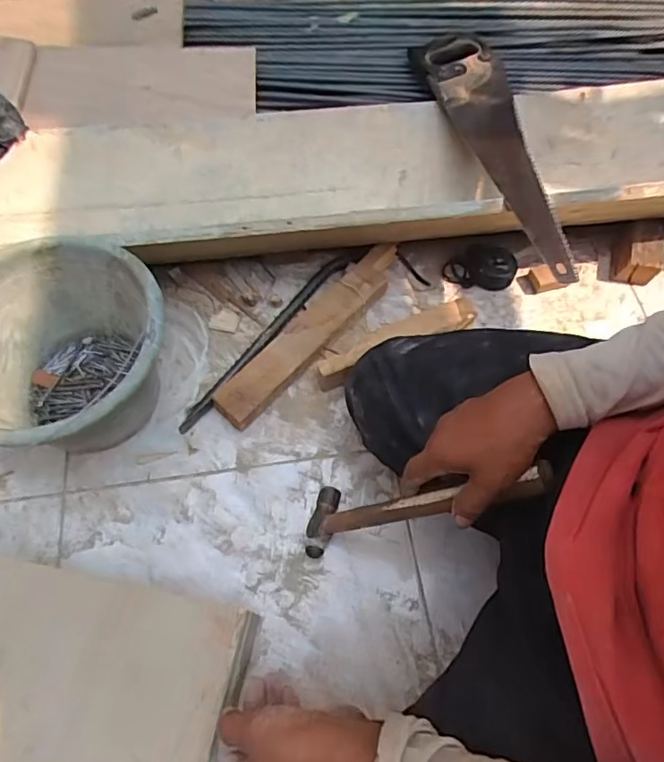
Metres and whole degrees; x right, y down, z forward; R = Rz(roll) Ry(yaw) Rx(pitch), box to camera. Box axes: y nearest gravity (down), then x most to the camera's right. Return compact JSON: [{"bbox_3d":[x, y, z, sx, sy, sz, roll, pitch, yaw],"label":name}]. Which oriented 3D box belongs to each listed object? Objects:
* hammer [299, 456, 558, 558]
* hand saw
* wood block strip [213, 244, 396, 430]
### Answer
[{"bbox_3d":[0.075,0.119,0.526,0.020,0.286,0.071,25,57,-33],"label":"hammer"},{"bbox_3d":[0.233,-0.332,0.738,0.119,0.037,0.506,-12,63,-7],"label":"hand saw"},{"bbox_3d":[-0.020,-0.071,0.735,0.067,0.043,0.338,35,67,16],"label":"wood block strip"}]

